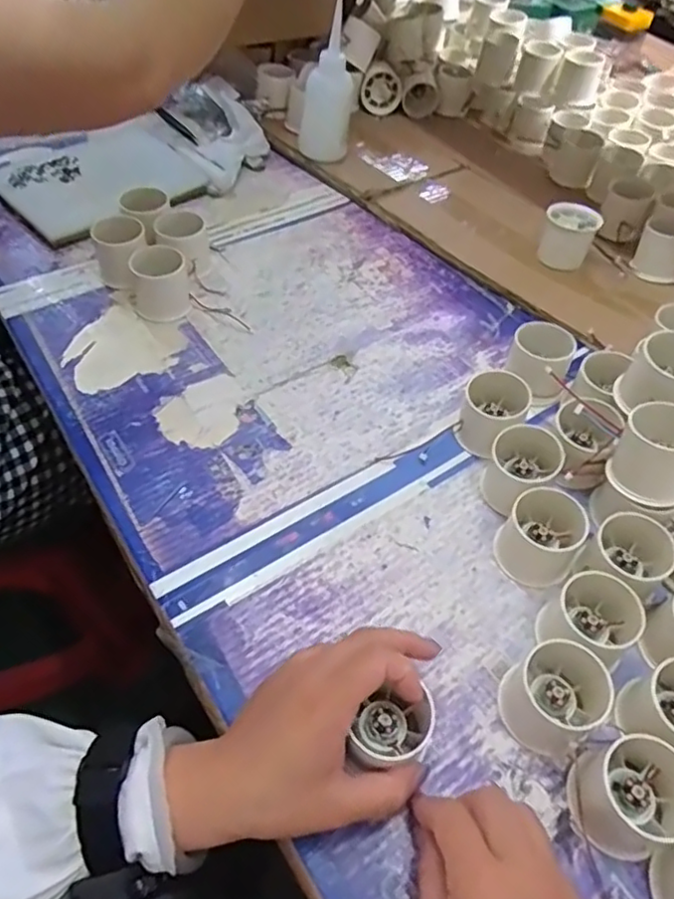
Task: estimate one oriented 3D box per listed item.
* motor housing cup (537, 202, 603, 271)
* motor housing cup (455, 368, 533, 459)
[{"bbox_3d":[0.247,-0.228,0.669,0.054,0.046,0.055,1,52,-2],"label":"motor housing cup"},{"bbox_3d":[0.127,-0.032,0.510,0.049,0.052,0.050,1,52,-2],"label":"motor housing cup"}]

